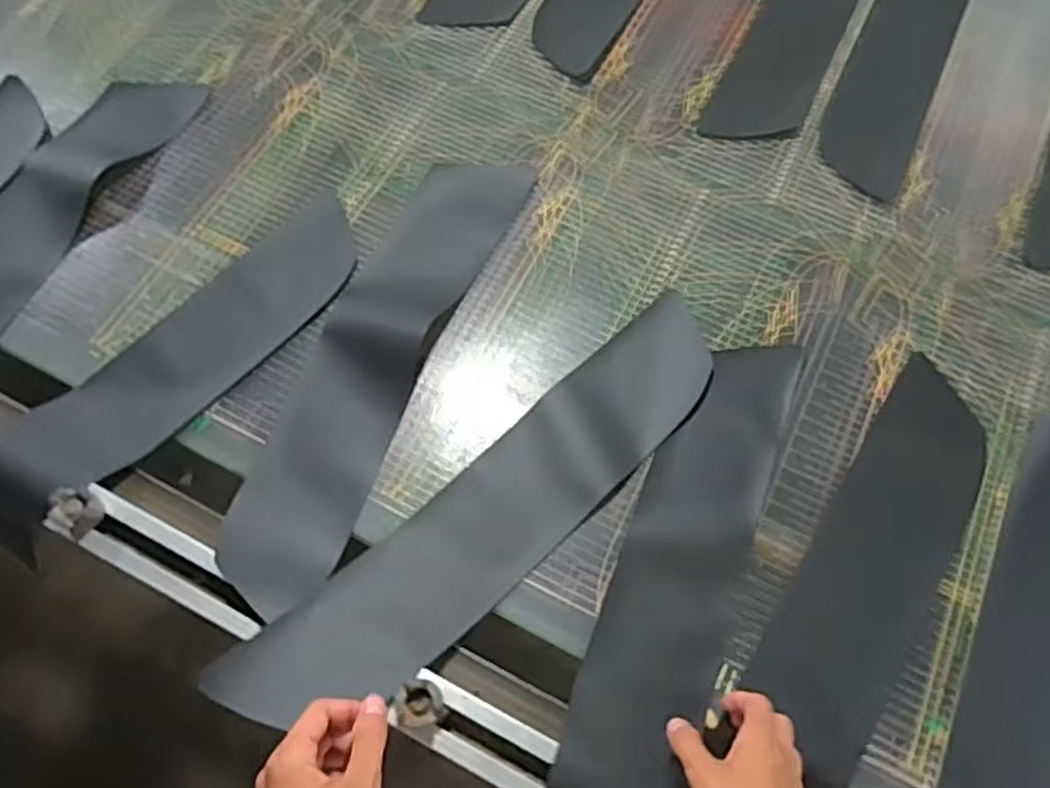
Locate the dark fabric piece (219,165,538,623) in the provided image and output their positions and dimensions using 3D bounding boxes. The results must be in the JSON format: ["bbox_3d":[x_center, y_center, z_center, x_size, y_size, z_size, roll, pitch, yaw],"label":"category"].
[{"bbox_3d":[-0.148,-0.047,0.764,0.121,0.029,0.530,21,66,7],"label":"dark fabric piece"}]

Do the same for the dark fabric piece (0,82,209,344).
[{"bbox_3d":[-0.557,-0.167,0.817,0.131,0.033,0.541,22,67,10],"label":"dark fabric piece"}]

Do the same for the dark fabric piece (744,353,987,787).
[{"bbox_3d":[0.324,0.164,0.696,0.128,0.008,0.436,31,71,10],"label":"dark fabric piece"}]

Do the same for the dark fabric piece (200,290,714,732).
[{"bbox_3d":[-0.016,0.100,0.694,0.552,0.055,0.121,-39,71,-20],"label":"dark fabric piece"}]

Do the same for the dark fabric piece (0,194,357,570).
[{"bbox_3d":[-0.346,-0.044,0.754,0.137,0.048,0.469,35,70,15],"label":"dark fabric piece"}]

